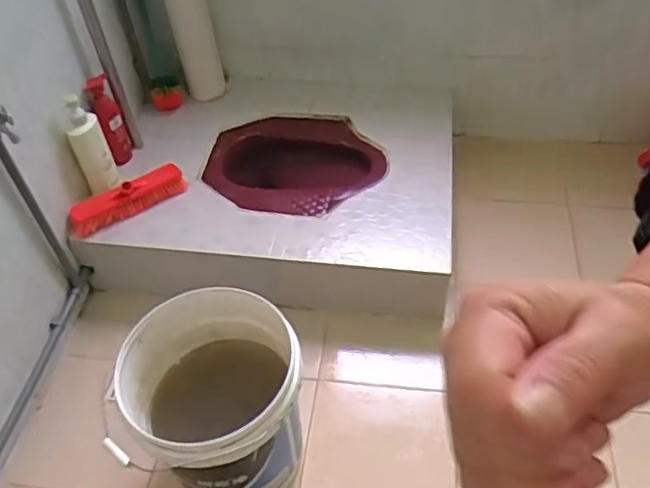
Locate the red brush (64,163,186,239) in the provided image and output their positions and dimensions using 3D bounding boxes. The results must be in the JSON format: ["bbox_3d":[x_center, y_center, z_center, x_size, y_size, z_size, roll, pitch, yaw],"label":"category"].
[{"bbox_3d":[-0.474,-0.109,1.423,0.294,0.064,0.063,-32,54,-23],"label":"red brush"}]

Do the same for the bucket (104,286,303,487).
[{"bbox_3d":[-0.190,0.312,1.110,0.299,0.370,0.305,-2,48,2],"label":"bucket"}]

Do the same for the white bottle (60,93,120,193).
[{"bbox_3d":[-0.551,-0.238,1.385,0.076,0.262,0.086,-22,50,-16],"label":"white bottle"}]

